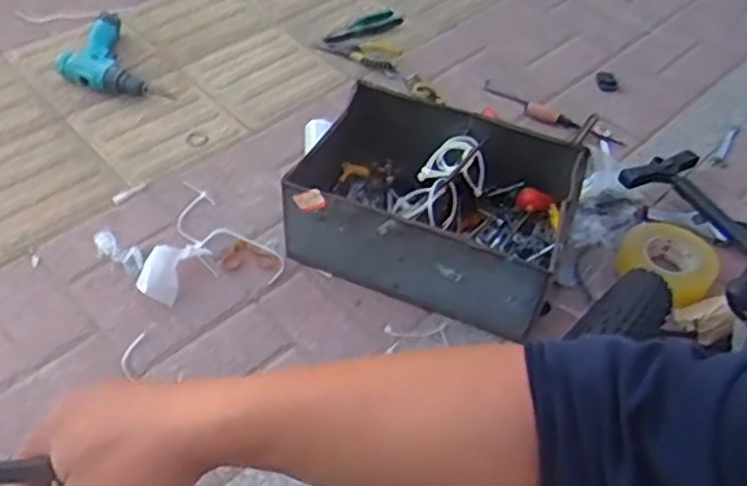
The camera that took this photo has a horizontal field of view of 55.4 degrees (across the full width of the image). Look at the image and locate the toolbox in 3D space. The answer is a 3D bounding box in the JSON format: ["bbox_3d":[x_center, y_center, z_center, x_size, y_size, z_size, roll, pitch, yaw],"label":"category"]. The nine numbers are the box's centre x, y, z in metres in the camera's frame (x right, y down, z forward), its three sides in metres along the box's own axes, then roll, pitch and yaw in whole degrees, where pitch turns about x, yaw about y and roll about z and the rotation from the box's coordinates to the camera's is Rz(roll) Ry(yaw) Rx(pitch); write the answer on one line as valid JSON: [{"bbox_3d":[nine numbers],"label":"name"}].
[{"bbox_3d":[0.075,-0.065,1.133,0.445,0.172,0.278,20,52,9],"label":"toolbox"}]

